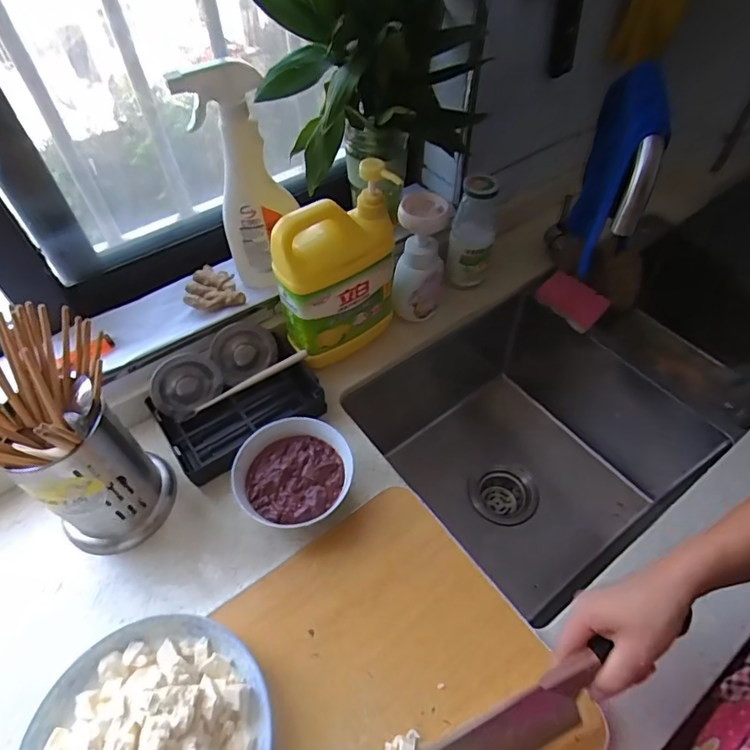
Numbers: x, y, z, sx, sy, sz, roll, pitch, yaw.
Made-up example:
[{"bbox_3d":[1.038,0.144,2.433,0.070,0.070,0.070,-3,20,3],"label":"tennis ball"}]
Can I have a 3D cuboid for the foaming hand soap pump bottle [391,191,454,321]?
[{"bbox_3d":[0.060,-0.148,0.664,0.063,0.163,0.074,12,55,9],"label":"foaming hand soap pump bottle"}]

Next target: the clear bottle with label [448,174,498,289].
[{"bbox_3d":[0.136,-0.198,0.696,0.057,0.149,0.057,10,55,8],"label":"clear bottle with label"}]

